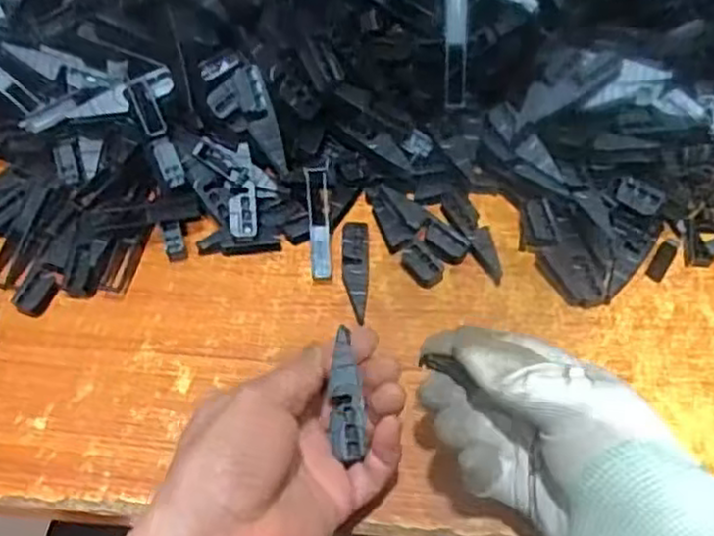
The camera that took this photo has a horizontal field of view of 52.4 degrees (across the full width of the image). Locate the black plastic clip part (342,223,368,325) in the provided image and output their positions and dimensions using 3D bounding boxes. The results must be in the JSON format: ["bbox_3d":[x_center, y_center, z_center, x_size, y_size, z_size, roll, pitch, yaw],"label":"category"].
[{"bbox_3d":[-0.001,0.001,0.436,0.016,0.009,0.063,0,57,-1],"label":"black plastic clip part"}]

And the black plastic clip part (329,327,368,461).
[{"bbox_3d":[-0.006,0.061,0.361,0.014,0.008,0.064,-4,67,-3],"label":"black plastic clip part"}]

